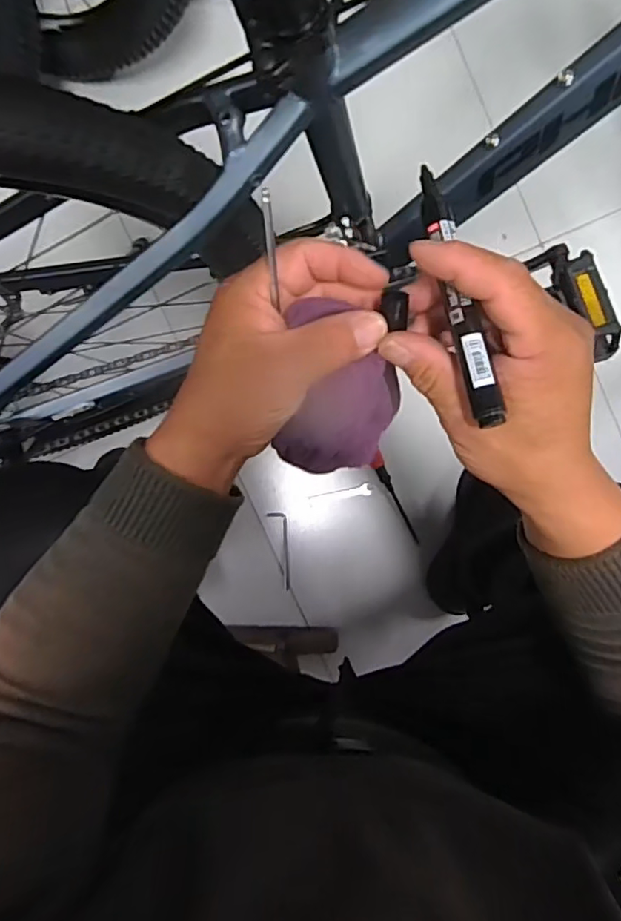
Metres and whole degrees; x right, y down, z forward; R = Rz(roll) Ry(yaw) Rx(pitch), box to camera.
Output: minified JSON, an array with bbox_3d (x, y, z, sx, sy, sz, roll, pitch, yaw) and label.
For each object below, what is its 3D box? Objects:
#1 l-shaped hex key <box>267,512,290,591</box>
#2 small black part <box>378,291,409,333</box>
[{"bbox_3d":[-0.044,0.141,0.913,0.028,0.008,0.122,-8,92,-7],"label":"l-shaped hex key"},{"bbox_3d":[0.043,-0.077,0.299,0.015,0.005,0.019,-1,91,-7],"label":"small black part"}]

